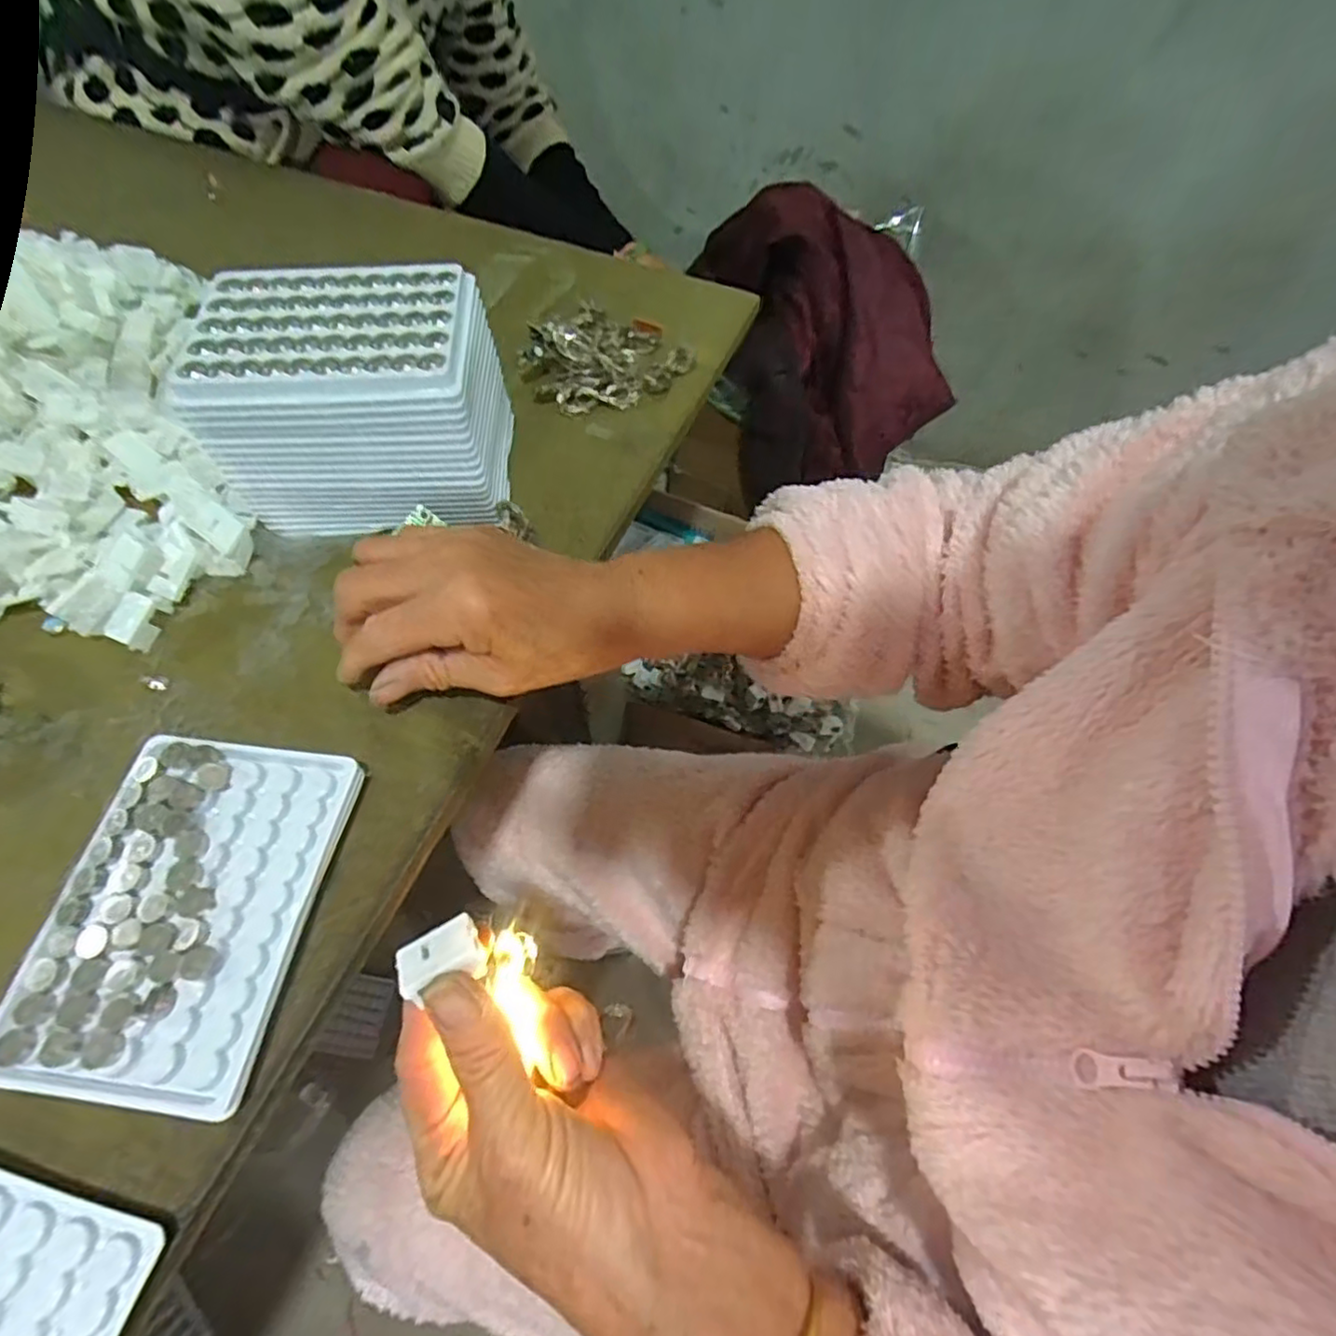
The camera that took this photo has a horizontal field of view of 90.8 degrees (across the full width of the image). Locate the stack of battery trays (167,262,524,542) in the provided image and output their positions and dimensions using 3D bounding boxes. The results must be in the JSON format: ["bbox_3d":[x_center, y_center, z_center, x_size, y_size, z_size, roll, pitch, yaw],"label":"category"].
[{"bbox_3d":[-0.157,-0.136,0.345,0.135,0.093,0.093,-1,58,-3],"label":"stack of battery trays"}]

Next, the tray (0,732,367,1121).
[{"bbox_3d":[-0.188,0.093,0.259,0.093,0.018,0.128,7,58,2],"label":"tray"}]

